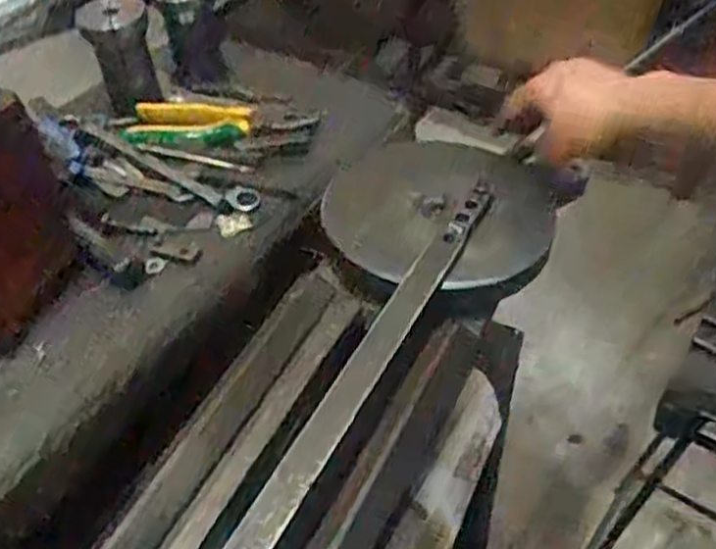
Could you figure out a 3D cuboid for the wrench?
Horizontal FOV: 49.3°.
[{"bbox_3d":[-0.171,-0.105,0.727,0.215,0.018,0.037,27,52,27],"label":"wrench"}]

